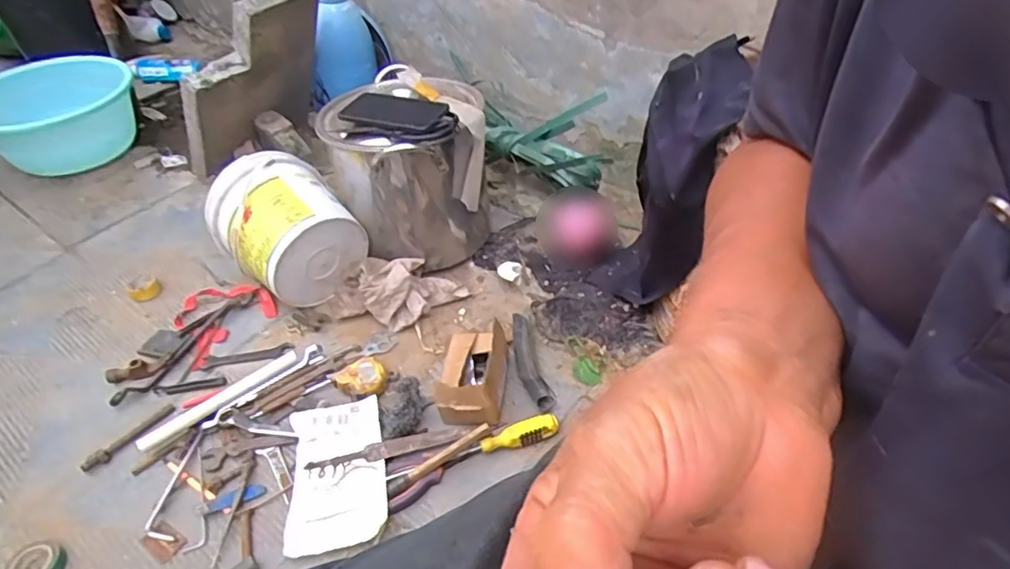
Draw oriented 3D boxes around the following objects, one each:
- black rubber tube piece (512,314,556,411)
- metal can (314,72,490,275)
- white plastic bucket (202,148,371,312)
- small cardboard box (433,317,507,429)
[{"bbox_3d":[0.034,0.118,0.900,0.042,0.028,0.178,-12,44,-10],"label":"black rubber tube piece"},{"bbox_3d":[-0.166,-0.202,1.037,0.252,0.295,0.258,-1,44,1],"label":"metal can"},{"bbox_3d":[-0.356,-0.083,0.987,0.165,0.208,0.186,33,53,30],"label":"white plastic bucket"},{"bbox_3d":[-0.046,0.125,0.834,0.091,0.080,0.138,0,44,0],"label":"small cardboard box"}]

